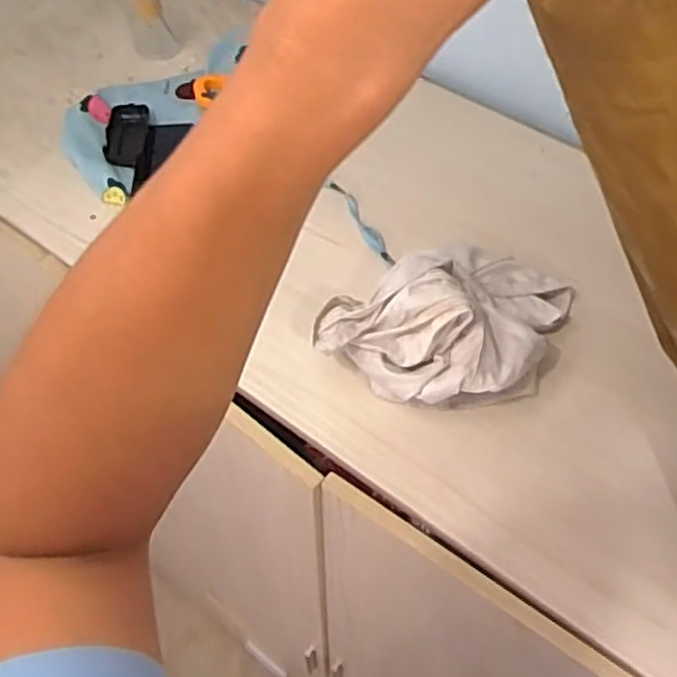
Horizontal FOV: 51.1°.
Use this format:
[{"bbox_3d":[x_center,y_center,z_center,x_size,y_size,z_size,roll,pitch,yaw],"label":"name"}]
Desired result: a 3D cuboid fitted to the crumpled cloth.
[{"bbox_3d":[0.117,-0.031,0.741,0.230,0.092,0.212,19,58,13],"label":"crumpled cloth"}]

